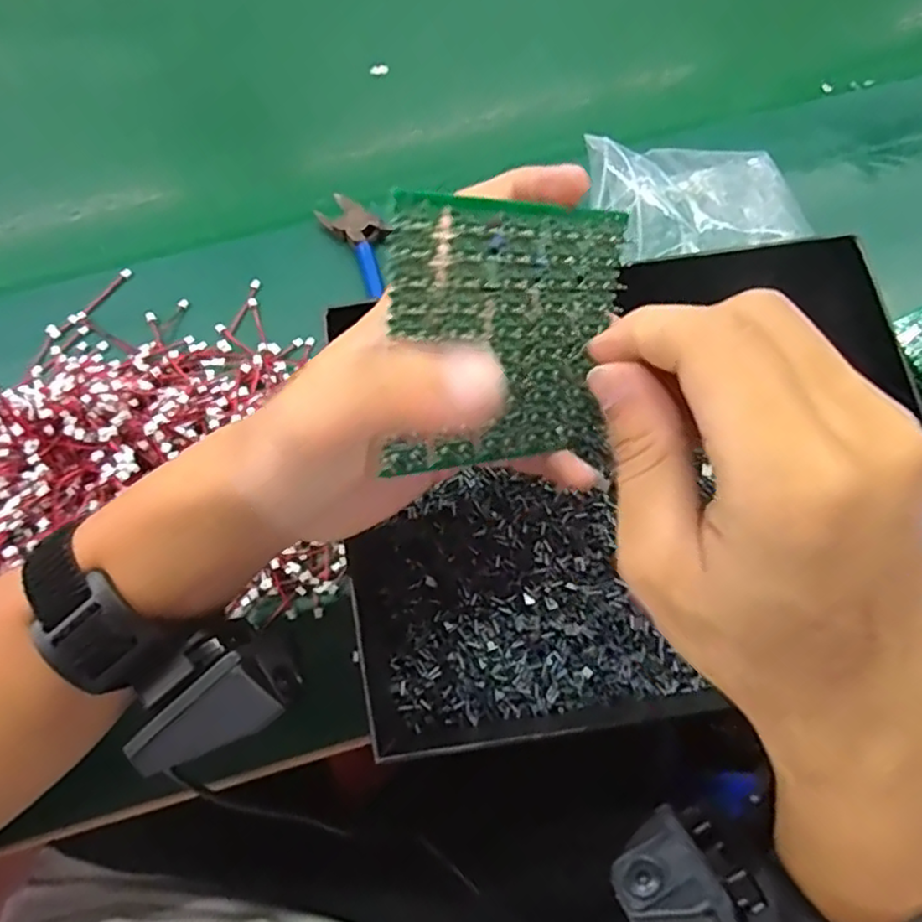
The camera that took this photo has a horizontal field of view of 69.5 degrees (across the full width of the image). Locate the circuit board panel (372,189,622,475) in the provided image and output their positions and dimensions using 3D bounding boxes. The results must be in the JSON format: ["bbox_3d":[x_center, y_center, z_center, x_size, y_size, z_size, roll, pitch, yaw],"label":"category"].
[{"bbox_3d":[0.018,-0.037,0.215,0.087,0.084,0.004,-8,23,-31],"label":"circuit board panel"}]

